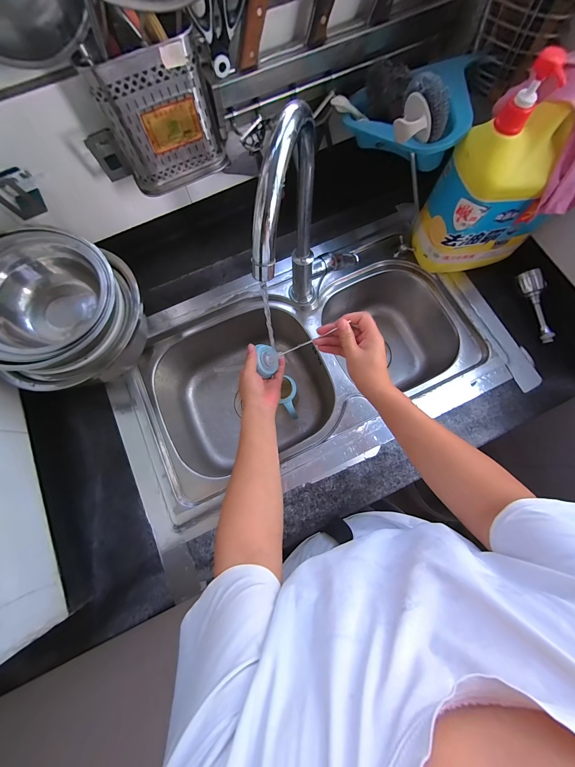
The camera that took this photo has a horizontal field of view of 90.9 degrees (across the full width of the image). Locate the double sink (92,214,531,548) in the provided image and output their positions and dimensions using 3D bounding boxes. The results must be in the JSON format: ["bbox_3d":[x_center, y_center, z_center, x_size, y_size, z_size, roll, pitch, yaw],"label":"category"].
[{"bbox_3d":[0.046,-0.039,0.677,0.798,0.202,0.444,-24,77,-5],"label":"double sink"}]

